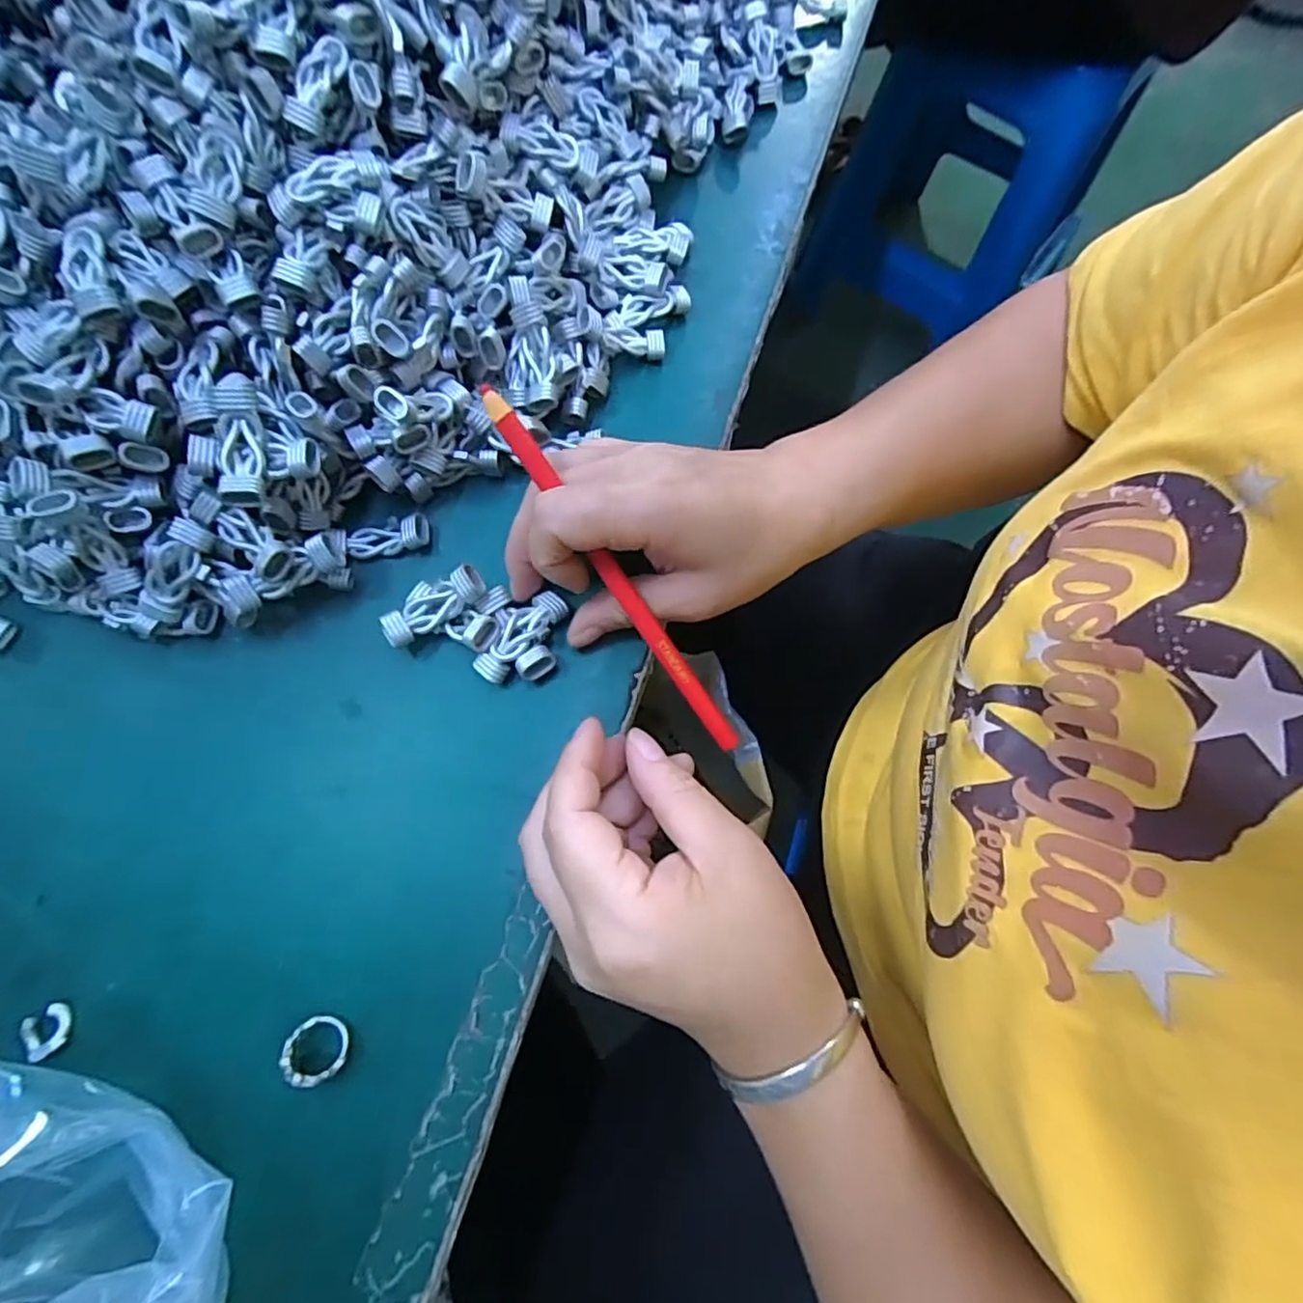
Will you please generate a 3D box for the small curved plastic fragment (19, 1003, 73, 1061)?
[{"bbox_3d":[-0.213,0.134,0.221,0.014,0.004,0.015,-35,76,-11],"label":"small curved plastic fragment"}]

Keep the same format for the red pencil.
[{"bbox_3d":[-0.013,-0.027,0.245,0.009,0.005,0.167,-38,106,-12],"label":"red pencil"}]

